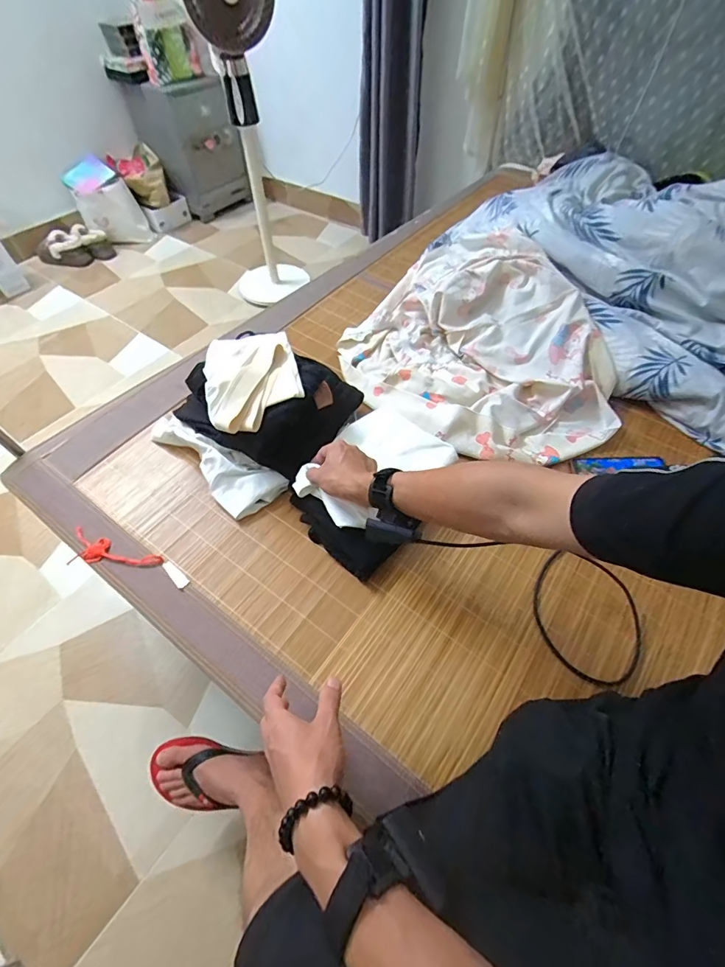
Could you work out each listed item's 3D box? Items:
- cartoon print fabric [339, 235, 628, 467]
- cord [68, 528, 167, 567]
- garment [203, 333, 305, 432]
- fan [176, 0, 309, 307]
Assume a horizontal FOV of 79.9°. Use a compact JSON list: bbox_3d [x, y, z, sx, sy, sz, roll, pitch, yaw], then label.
[{"bbox_3d":[0.257,-0.307,0.869,0.523,0.109,0.515,25,58,18],"label":"cartoon print fabric"},{"bbox_3d":[-0.383,0.110,0.654,0.159,0.010,0.053,16,56,12],"label":"cord"},{"bbox_3d":[-0.176,-0.168,0.692,0.145,0.041,0.173,-13,55,-8],"label":"garment"},{"bbox_3d":[-0.383,-1.156,1.490,0.261,0.985,0.275,0,54,1],"label":"fan"}]

